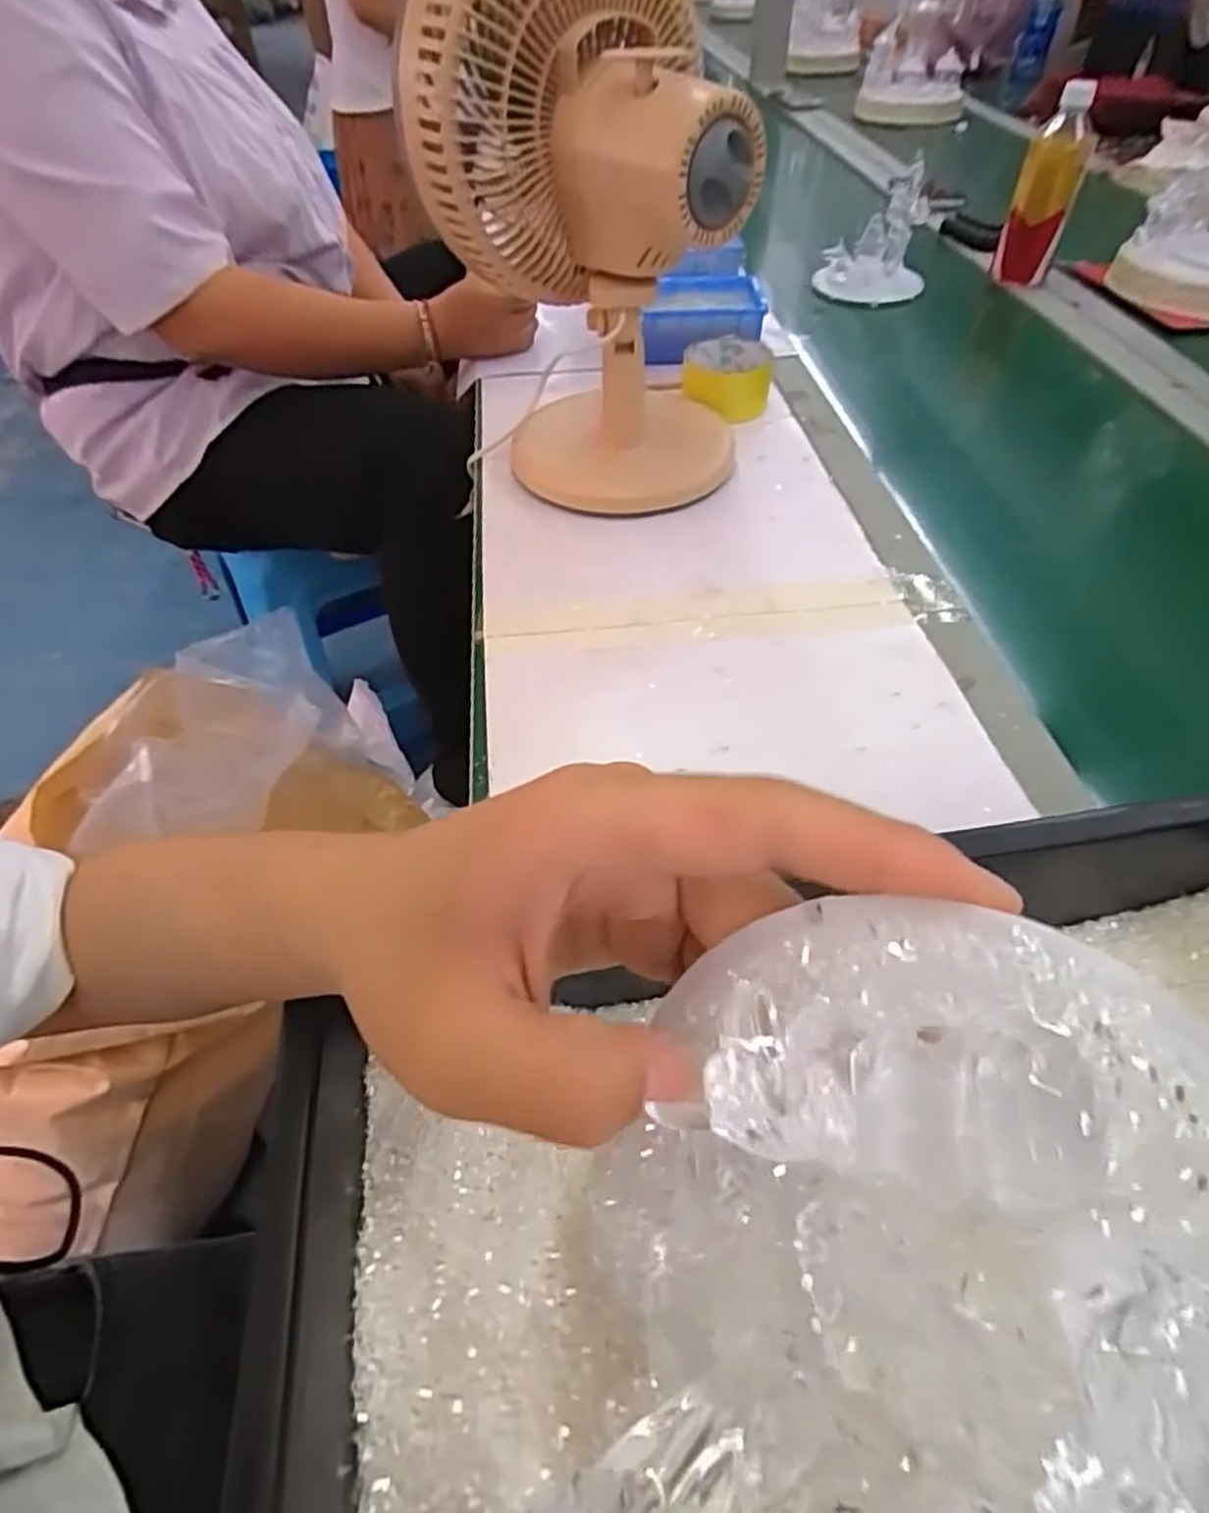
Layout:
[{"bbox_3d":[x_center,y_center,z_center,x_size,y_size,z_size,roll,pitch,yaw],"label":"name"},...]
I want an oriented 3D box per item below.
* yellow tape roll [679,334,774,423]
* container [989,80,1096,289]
[{"bbox_3d":[0.115,-0.357,0.723,0.083,0.041,0.087,3,49,-4],"label":"yellow tape roll"},{"bbox_3d":[0.495,-0.636,0.861,0.067,0.166,0.061,22,53,19],"label":"container"}]

